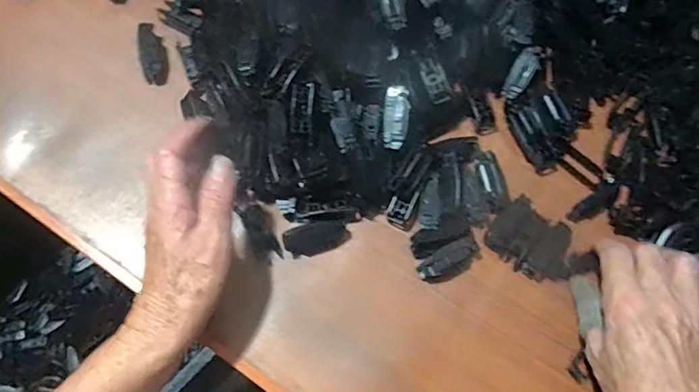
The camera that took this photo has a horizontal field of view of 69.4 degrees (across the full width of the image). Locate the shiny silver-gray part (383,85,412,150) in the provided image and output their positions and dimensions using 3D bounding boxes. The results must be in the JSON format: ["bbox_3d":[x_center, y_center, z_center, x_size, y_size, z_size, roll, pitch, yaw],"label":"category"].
[{"bbox_3d":[0.036,-0.061,0.389,0.019,0.008,0.049,6,87,1],"label":"shiny silver-gray part"}]

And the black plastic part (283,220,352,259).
[{"bbox_3d":[-0.025,0.032,0.391,0.050,0.005,0.025,-14,98,-9],"label":"black plastic part"}]

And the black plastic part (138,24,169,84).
[{"bbox_3d":[-0.167,-0.121,0.429,0.020,0.016,0.050,-12,75,-8],"label":"black plastic part"}]

